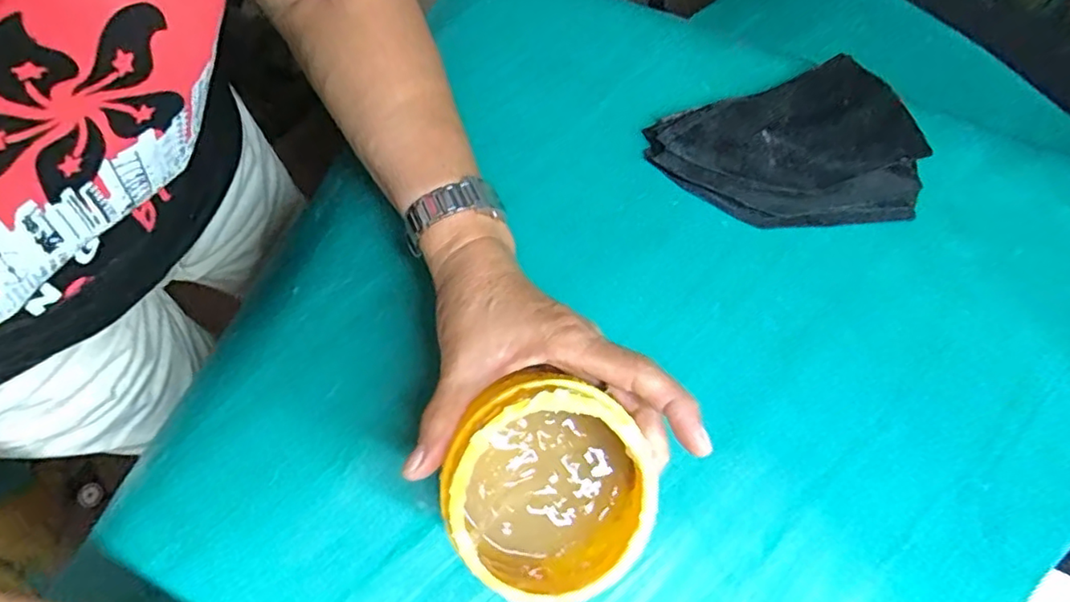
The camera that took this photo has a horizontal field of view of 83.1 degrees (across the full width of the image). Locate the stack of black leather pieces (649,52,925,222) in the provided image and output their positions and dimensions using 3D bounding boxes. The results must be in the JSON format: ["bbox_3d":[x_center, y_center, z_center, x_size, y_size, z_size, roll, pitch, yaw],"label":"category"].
[{"bbox_3d":[0.182,-0.102,0.421,0.172,0.030,0.130,-22,71,-8],"label":"stack of black leather pieces"}]

